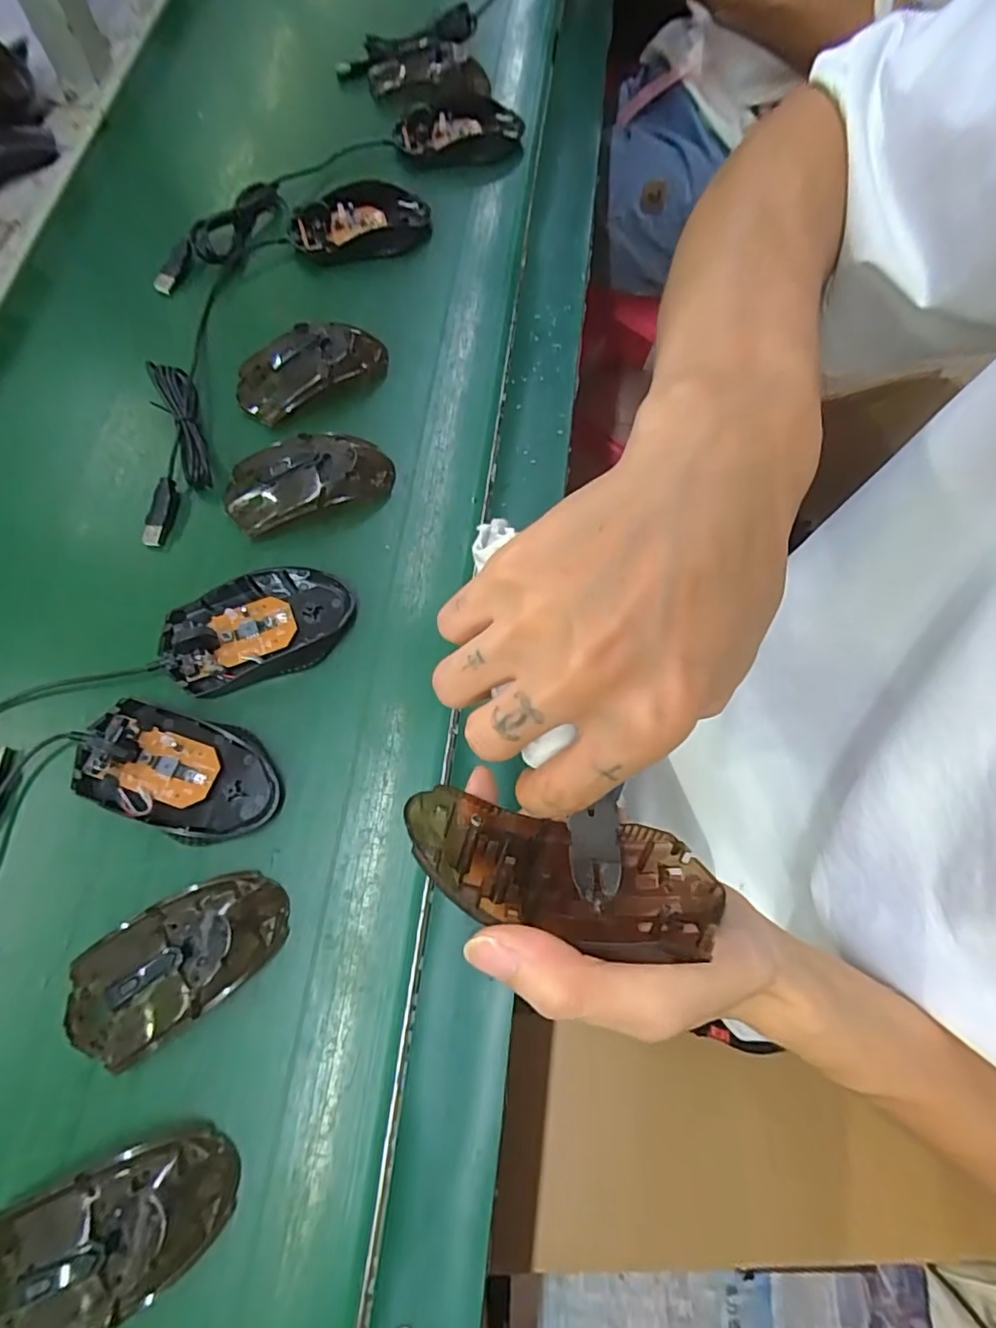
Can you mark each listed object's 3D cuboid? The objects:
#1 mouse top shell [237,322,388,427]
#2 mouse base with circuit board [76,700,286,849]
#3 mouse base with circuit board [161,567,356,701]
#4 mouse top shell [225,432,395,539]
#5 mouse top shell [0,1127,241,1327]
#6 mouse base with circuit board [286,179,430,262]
[{"bbox_3d":[-0.137,-0.217,0.412,0.105,0.027,0.056,-35,76,-13],"label":"mouse top shell"},{"bbox_3d":[-0.179,0.059,0.320,0.111,0.027,0.064,22,72,6],"label":"mouse base with circuit board"},{"bbox_3d":[-0.146,-0.025,0.348,0.112,0.026,0.063,-19,73,-8],"label":"mouse base with circuit board"},{"bbox_3d":[-0.128,-0.126,0.381,0.108,0.030,0.059,-23,73,-9],"label":"mouse top shell"},{"bbox_3d":[-0.173,0.254,0.252,0.105,0.031,0.056,-25,74,-10],"label":"mouse top shell"},{"bbox_3d":[-0.112,-0.361,0.463,0.111,0.024,0.069,-11,72,-6],"label":"mouse base with circuit board"}]

